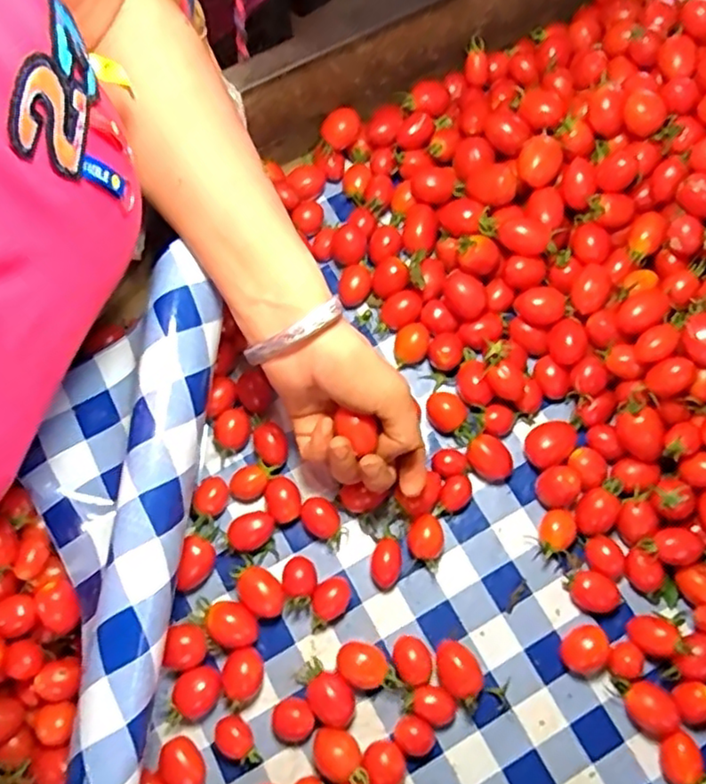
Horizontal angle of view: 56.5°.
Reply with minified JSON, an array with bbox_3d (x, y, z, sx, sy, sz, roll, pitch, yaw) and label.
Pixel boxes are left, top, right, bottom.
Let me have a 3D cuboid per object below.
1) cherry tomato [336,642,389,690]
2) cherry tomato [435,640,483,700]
[{"bbox_3d":[0.005,0.167,0.403,0.031,0.017,0.025,28,74,7],"label":"cherry tomato"},{"bbox_3d":[0.063,0.168,0.400,0.024,0.018,0.032,-17,74,-7],"label":"cherry tomato"}]

